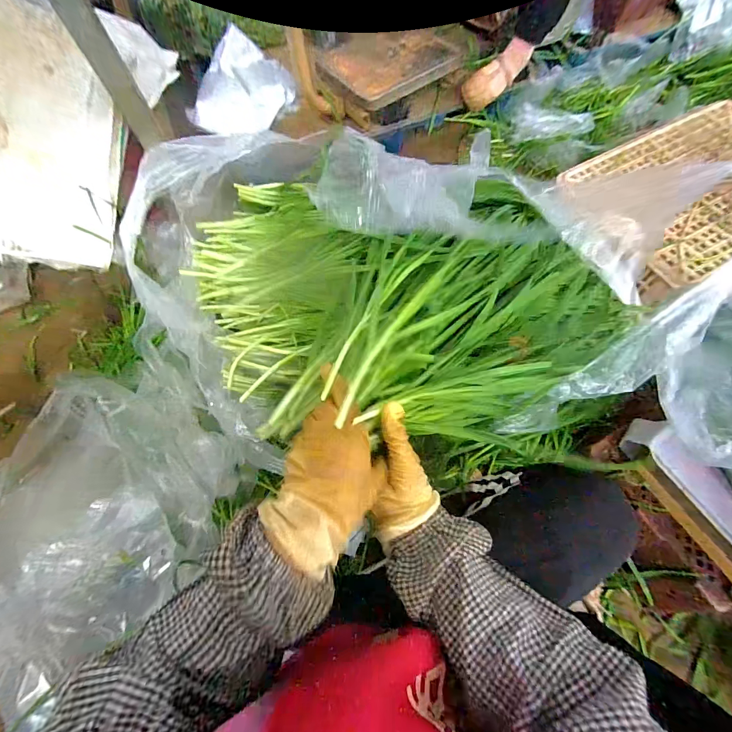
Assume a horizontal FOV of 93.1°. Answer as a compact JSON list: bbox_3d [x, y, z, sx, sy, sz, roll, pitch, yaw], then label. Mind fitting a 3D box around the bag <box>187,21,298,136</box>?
[{"bbox_3d":[-0.368,-0.811,1.015,0.203,0.169,0.263,25,70,13],"label":"bag"}]

